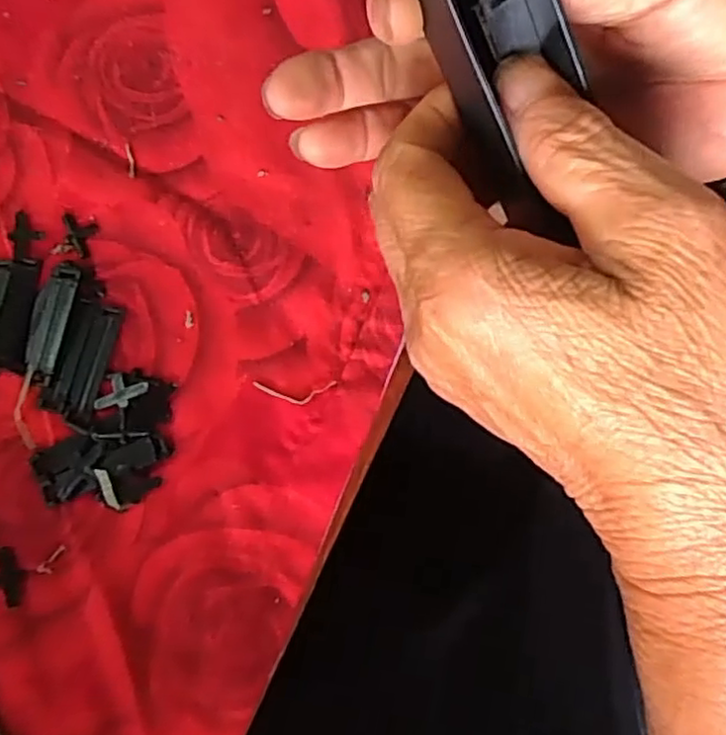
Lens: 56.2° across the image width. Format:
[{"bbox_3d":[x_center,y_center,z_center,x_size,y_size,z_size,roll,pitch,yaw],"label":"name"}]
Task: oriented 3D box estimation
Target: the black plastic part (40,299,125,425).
[{"bbox_3d":[-0.106,-0.003,0.258,0.019,0.004,0.046,12,75,1],"label":"black plastic part"}]

